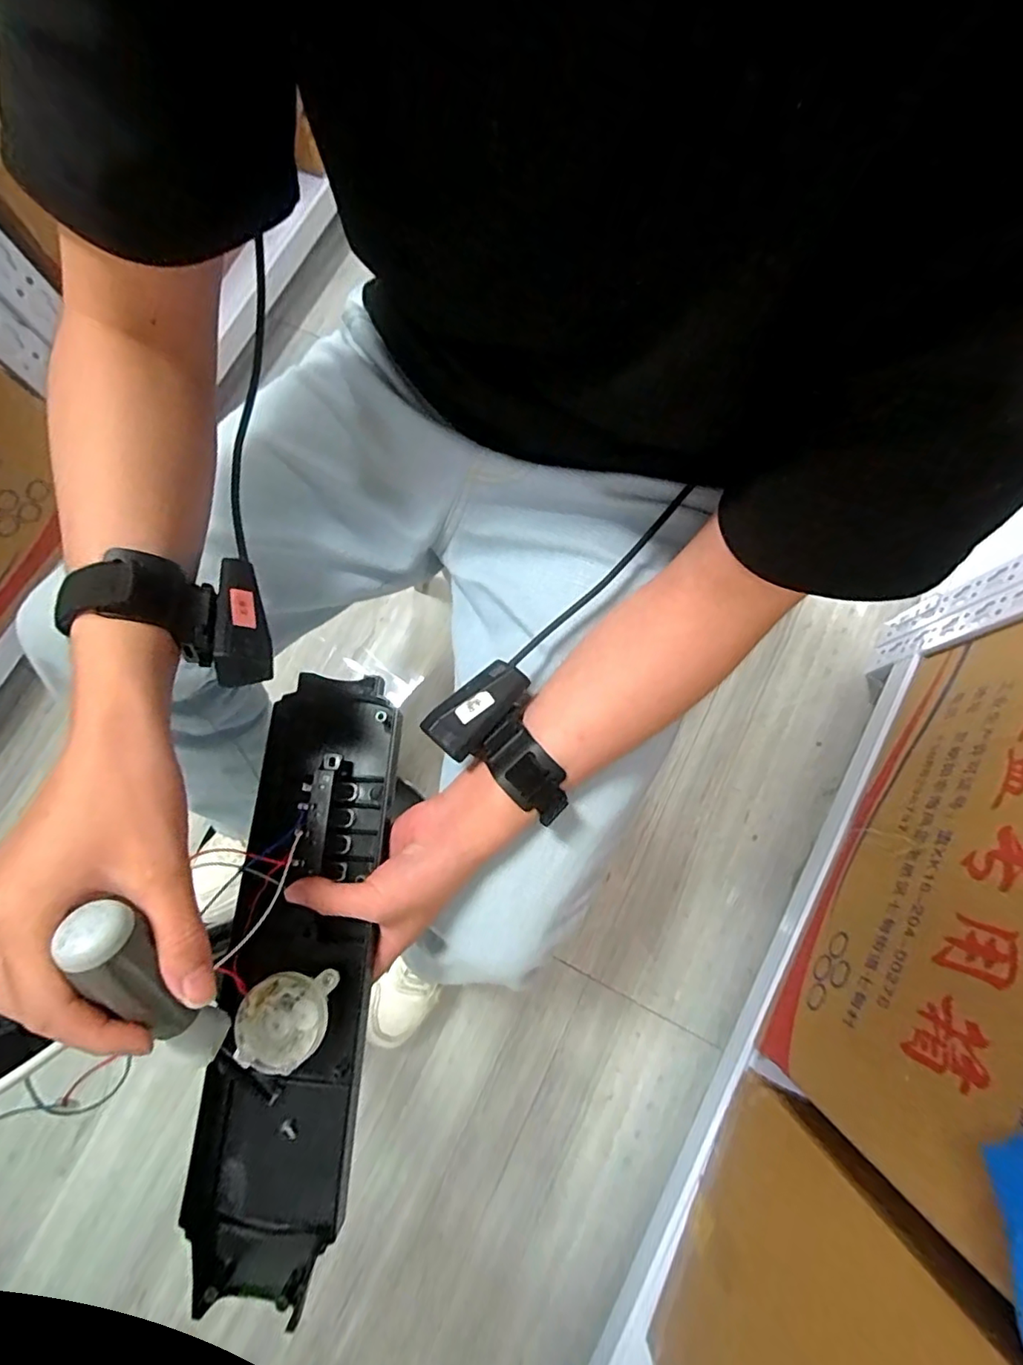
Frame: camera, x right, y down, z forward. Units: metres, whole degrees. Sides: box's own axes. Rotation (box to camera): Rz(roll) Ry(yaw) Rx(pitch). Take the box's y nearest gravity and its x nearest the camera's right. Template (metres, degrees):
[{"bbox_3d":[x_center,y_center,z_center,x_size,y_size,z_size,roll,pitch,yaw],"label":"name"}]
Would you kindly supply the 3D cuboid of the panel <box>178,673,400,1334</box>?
[{"bbox_3d":[-0.133,0.171,0.364,0.088,0.043,0.352,3,74,2],"label":"panel"}]

